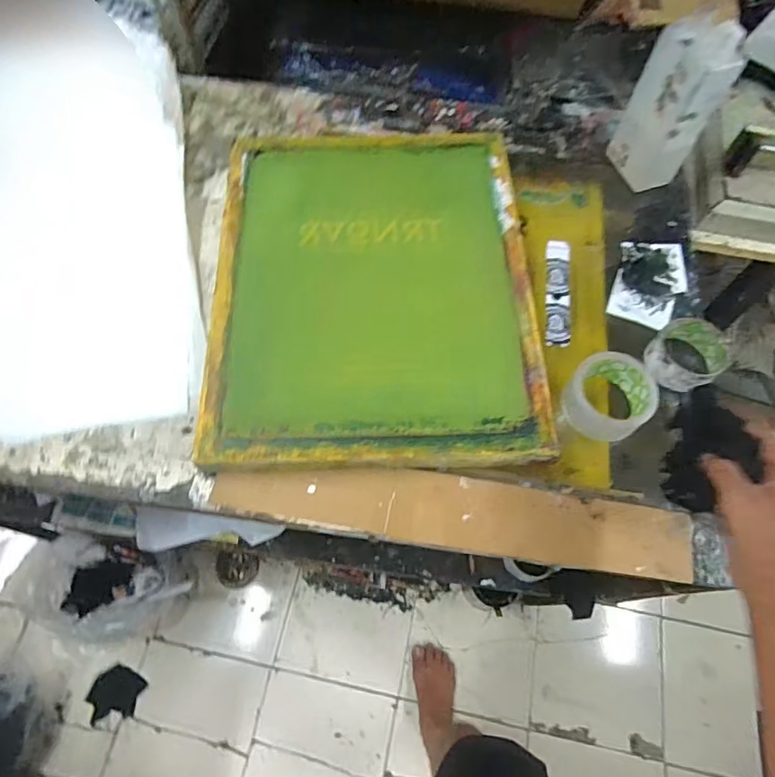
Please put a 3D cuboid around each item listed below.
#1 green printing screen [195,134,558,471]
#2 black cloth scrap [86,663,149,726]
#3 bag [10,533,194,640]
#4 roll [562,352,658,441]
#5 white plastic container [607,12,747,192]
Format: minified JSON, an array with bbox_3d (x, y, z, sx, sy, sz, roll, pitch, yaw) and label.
[{"bbox_3d":[-0.018,-0.147,0.674,0.399,0.026,0.502,-1,65,-2],"label":"green printing screen"},{"bbox_3d":[-0.626,0.707,1.187,0.111,0.013,0.118,1,65,-2],"label":"black cloth scrap"},{"bbox_3d":[-0.662,0.471,1.209,0.371,0.178,0.195,9,65,2],"label":"bag"},{"bbox_3d":[0.267,0.007,0.624,0.093,0.054,0.098,1,65,-2],"label":"roll"},{"bbox_3d":[0.387,-0.385,0.706,0.049,0.207,0.102,-18,67,-10],"label":"white plastic container"}]

